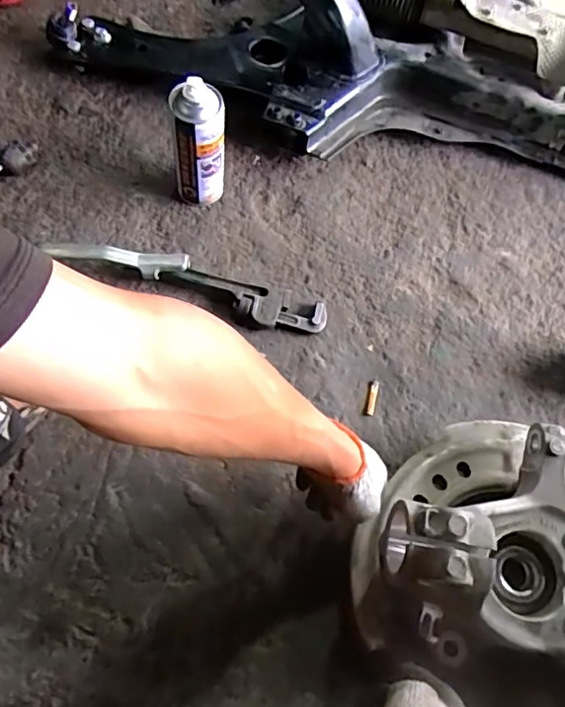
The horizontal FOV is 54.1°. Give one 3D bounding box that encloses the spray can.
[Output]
[{"bbox_3d":[-0.109,-0.263,0.722,0.064,0.180,0.053,-1,69,-7],"label":"spray can"}]

